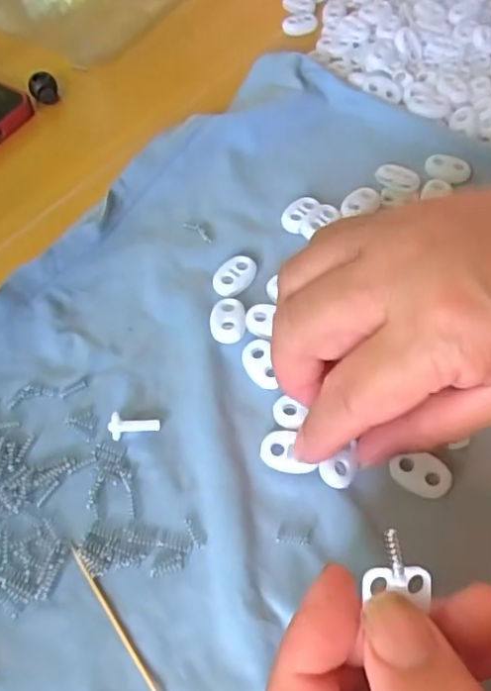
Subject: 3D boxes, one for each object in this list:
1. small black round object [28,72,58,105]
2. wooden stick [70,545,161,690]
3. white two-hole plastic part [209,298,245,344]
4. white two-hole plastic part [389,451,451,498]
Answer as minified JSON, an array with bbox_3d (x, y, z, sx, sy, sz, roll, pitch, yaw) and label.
[{"bbox_3d":[-0.117,-0.149,0.340,0.015,0.012,0.015,-1,59,2],"label":"small black round object"},{"bbox_3d":[-0.044,0.091,0.195,0.004,0.004,0.059,-34,63,-16],"label":"wooden stick"},{"bbox_3d":[-0.008,-0.011,0.252,0.015,0.005,0.021,-2,59,2],"label":"white two-hole plastic part"},{"bbox_3d":[0.064,0.047,0.215,0.022,0.004,0.014,23,63,16],"label":"white two-hole plastic part"}]

